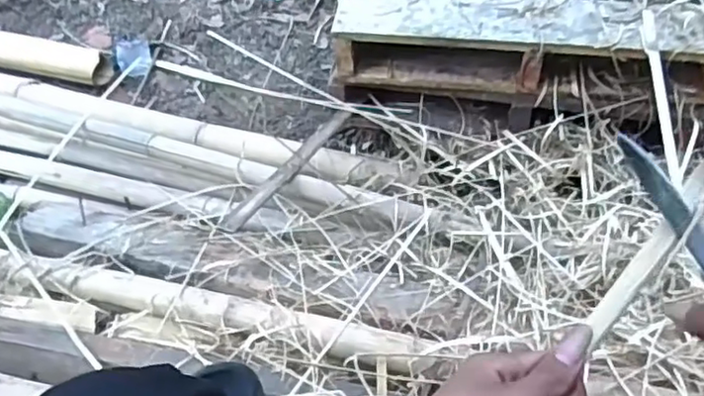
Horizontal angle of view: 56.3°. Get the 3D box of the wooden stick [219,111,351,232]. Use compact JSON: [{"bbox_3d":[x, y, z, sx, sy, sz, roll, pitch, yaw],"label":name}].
[{"bbox_3d":[-0.097,-0.052,1.068,0.034,0.023,0.353,23,43,17],"label":"wooden stick"}]

